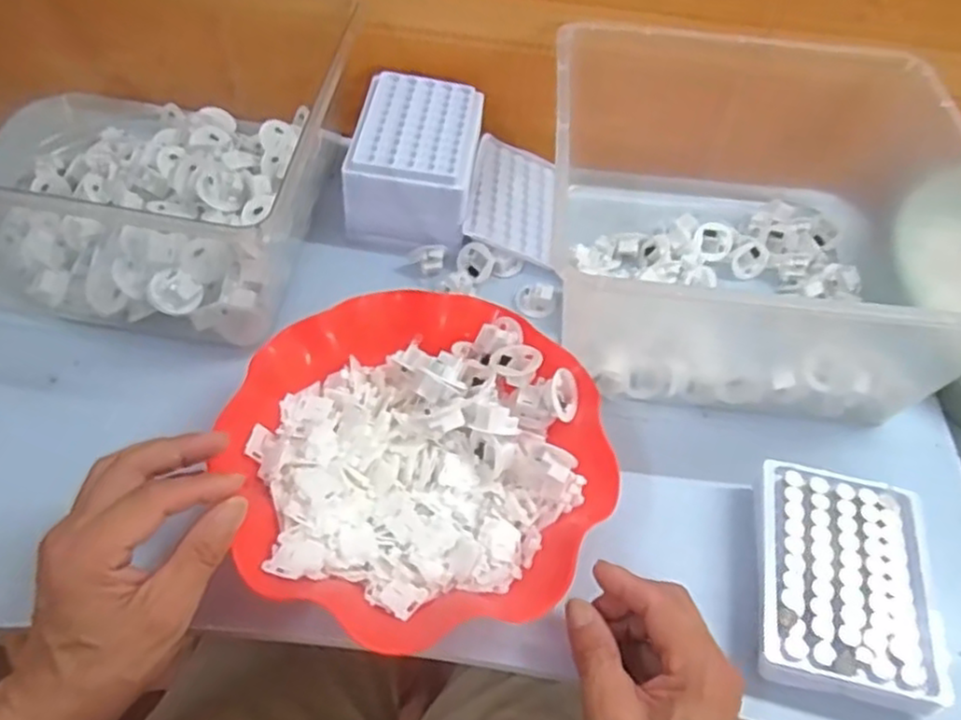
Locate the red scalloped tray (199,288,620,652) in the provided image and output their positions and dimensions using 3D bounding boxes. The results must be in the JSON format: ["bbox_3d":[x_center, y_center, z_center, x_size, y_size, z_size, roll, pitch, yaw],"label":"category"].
[{"bbox_3d":[-0.034,0.052,0.421,0.210,0.040,0.213,-9,55,-12],"label":"red scalloped tray"}]

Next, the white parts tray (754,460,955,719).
[{"bbox_3d":[0.216,0.132,0.422,0.100,0.032,0.129,12,53,3],"label":"white parts tray"}]

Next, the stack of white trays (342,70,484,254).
[{"bbox_3d":[-0.053,-0.167,0.600,0.098,0.081,0.127,10,53,2],"label":"stack of white trays"}]

